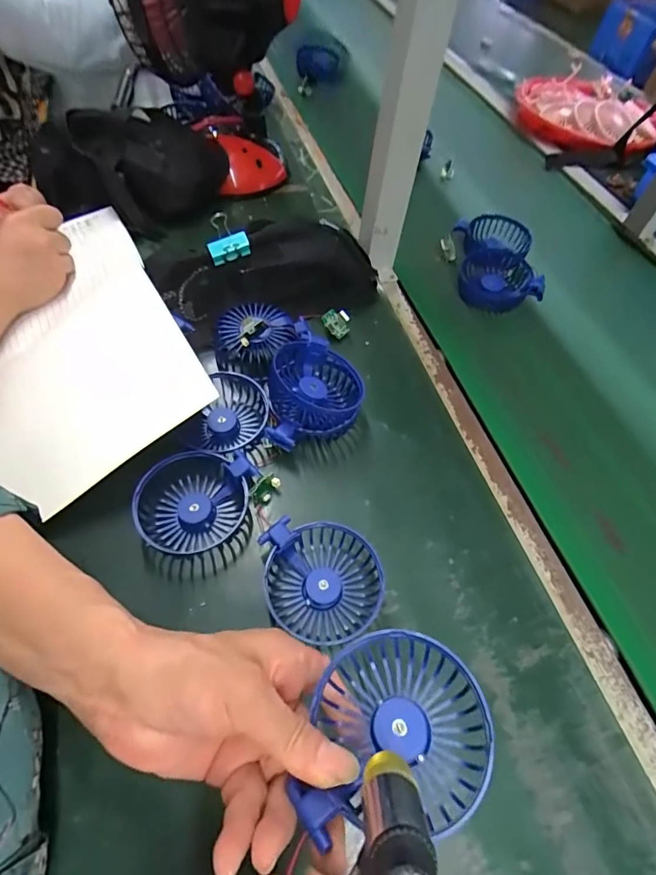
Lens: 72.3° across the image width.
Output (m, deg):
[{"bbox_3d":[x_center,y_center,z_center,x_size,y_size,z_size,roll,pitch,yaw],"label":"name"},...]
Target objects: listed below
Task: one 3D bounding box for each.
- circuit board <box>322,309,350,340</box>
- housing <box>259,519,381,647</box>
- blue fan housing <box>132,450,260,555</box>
[{"bbox_3d":[0.011,-0.129,0.505,0.027,0.032,0.006,-32,19,13],"label":"circuit board"},{"bbox_3d":[-0.003,0.111,0.351,0.091,0.033,0.084,2,58,-3],"label":"housing"},{"bbox_3d":[-0.111,0.053,0.377,0.089,0.034,0.080,3,58,-2],"label":"blue fan housing"}]

